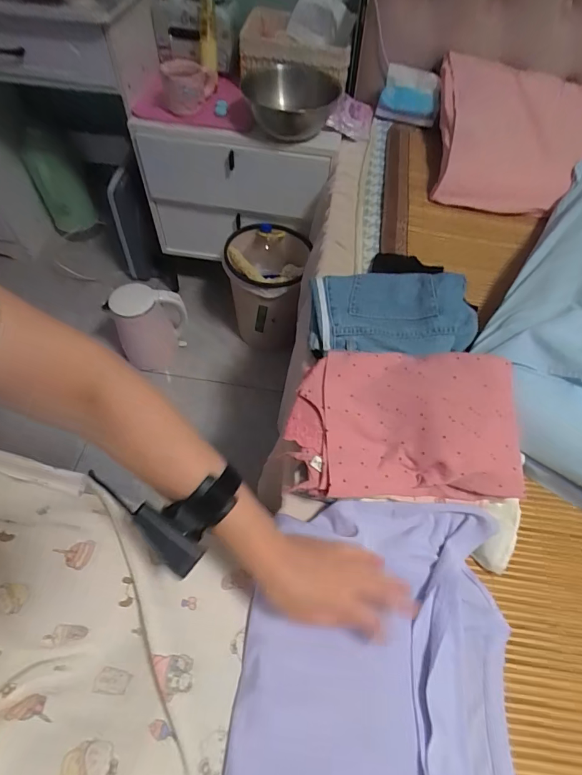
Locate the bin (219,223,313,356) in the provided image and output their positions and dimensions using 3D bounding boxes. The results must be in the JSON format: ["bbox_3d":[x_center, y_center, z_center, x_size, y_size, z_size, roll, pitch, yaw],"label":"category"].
[{"bbox_3d":[-0.069,-0.276,1.154,0.215,0.260,0.218,11,58,4],"label":"bin"}]

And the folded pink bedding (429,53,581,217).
[{"bbox_3d":[0.622,-0.512,0.850,0.629,0.153,0.270,1,58,-2],"label":"folded pink bedding"}]

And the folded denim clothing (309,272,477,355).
[{"bbox_3d":[0.153,-0.116,0.612,0.242,0.040,0.163,1,58,-2],"label":"folded denim clothing"}]

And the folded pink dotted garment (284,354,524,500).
[{"bbox_3d":[0.131,0.040,0.502,0.267,0.047,0.188,-1,69,10],"label":"folded pink dotted garment"}]

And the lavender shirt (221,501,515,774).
[{"bbox_3d":[0.084,0.335,0.386,0.279,0.046,0.442,7,58,2],"label":"lavender shirt"}]

